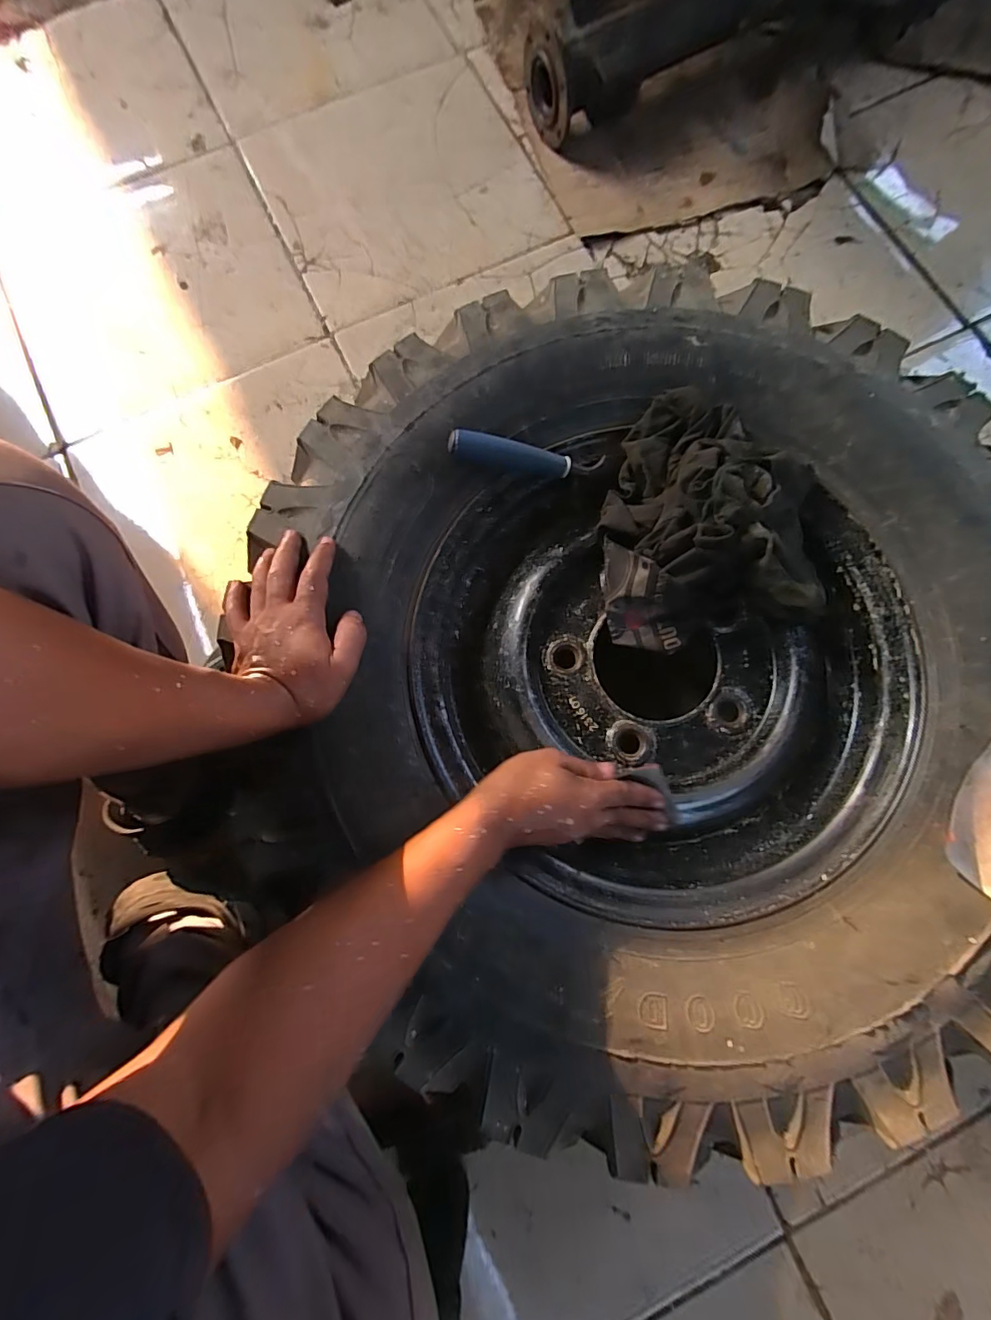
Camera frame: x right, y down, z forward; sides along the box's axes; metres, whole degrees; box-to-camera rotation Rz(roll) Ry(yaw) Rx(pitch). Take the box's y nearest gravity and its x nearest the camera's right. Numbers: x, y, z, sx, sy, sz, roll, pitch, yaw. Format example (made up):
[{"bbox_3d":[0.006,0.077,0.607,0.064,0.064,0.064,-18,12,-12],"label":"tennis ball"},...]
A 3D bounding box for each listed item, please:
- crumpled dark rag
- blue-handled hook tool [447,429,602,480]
[{"bbox_3d":[0.185,-0.126,0.441,0.175,0.088,0.225,5,79,1],"label":"crumpled dark rag"},{"bbox_3d":[0.028,-0.184,0.454,0.142,0.018,0.021,5,78,-16],"label":"blue-handled hook tool"}]

